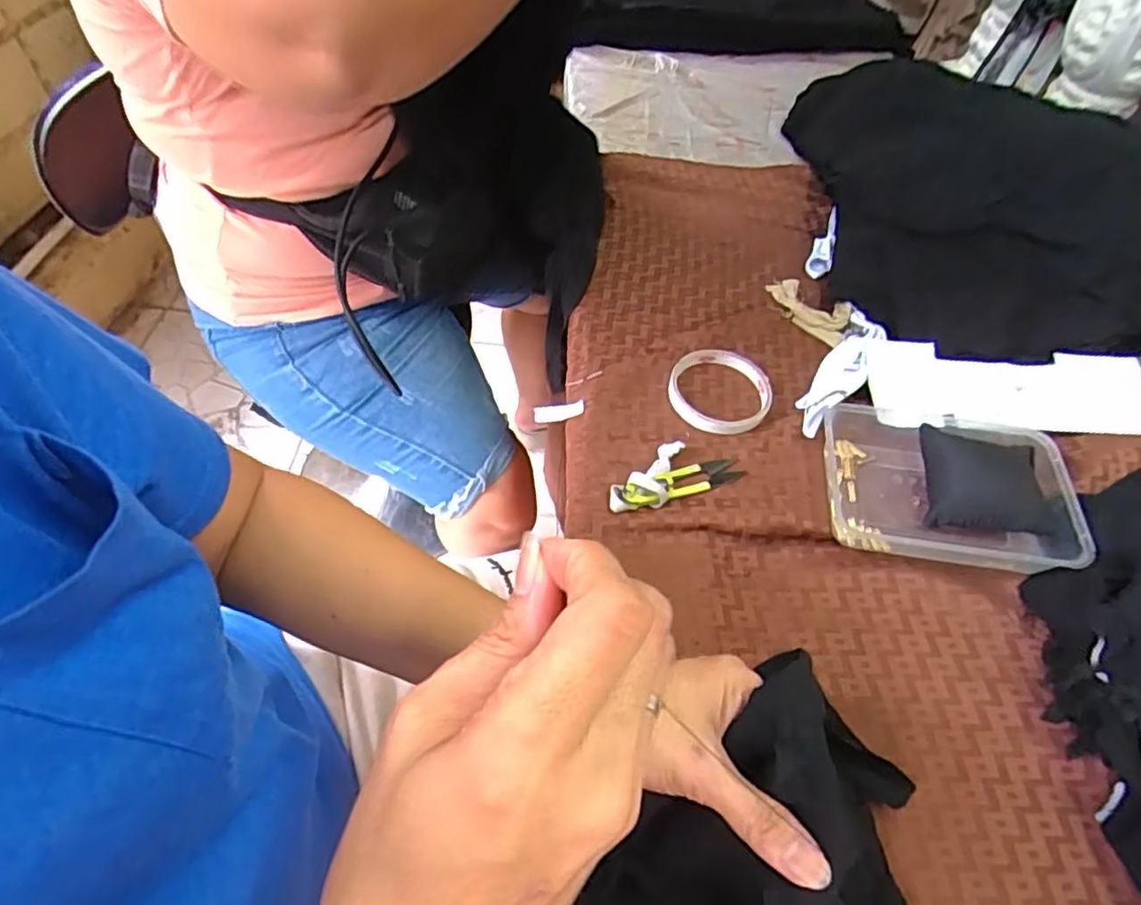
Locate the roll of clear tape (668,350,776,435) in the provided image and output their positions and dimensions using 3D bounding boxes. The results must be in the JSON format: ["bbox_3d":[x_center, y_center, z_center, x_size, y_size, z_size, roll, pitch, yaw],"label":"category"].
[{"bbox_3d":[0.126,-0.053,0.539,0.083,0.009,0.086,2,55,-3],"label":"roll of clear tape"}]

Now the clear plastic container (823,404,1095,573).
[{"bbox_3d":[0.284,0.021,0.477,0.171,0.037,0.123,10,55,3],"label":"clear plastic container"}]

